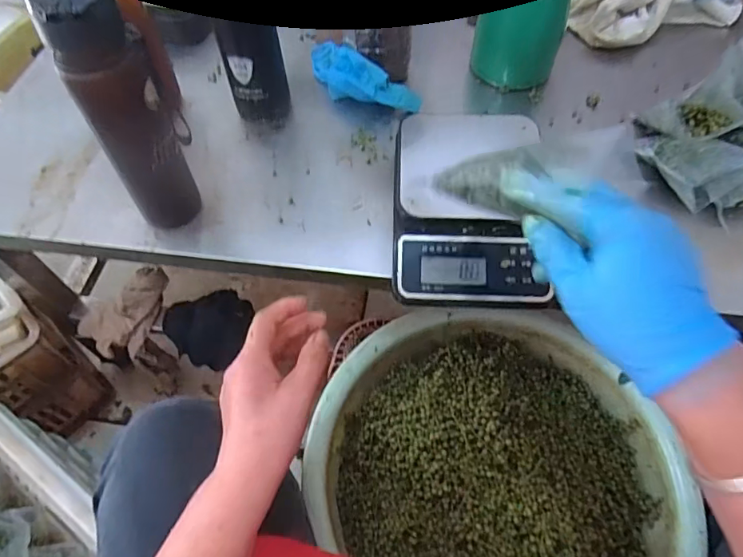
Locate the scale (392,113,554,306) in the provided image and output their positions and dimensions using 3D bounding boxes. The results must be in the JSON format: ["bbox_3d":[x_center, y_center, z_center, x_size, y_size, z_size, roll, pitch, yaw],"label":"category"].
[{"bbox_3d":[0.098,-0.076,0.499,0.149,0.056,0.209,3,58,3],"label":"scale"}]

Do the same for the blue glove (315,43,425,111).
[{"bbox_3d":[-0.022,-0.253,0.617,0.175,0.054,0.056,38,66,22],"label":"blue glove"}]

